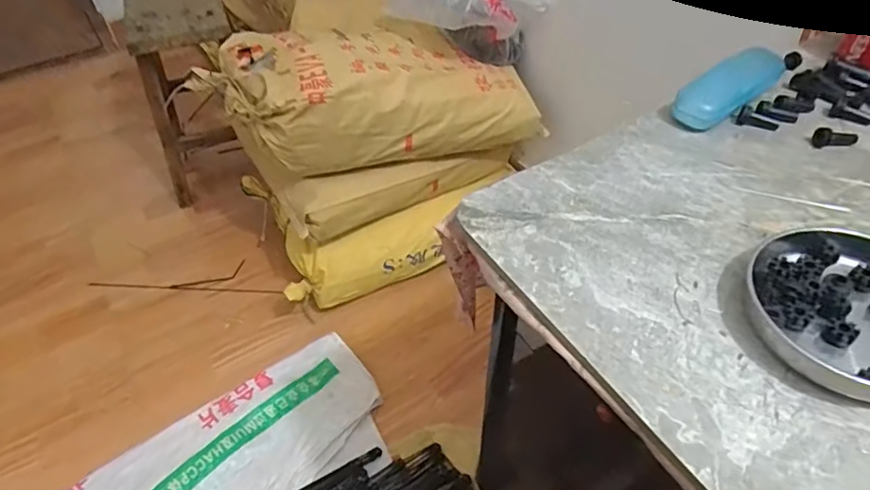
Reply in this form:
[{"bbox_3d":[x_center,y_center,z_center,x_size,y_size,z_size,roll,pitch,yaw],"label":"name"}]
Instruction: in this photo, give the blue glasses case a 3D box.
[{"bbox_3d":[0.310,-0.163,0.578,0.156,0.043,0.047,-29,53,-23],"label":"blue glasses case"}]

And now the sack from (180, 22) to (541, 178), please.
[{"bbox_3d":[-0.119,-0.310,1.186,0.686,0.232,0.259,-3,42,-22],"label":"sack"}]

